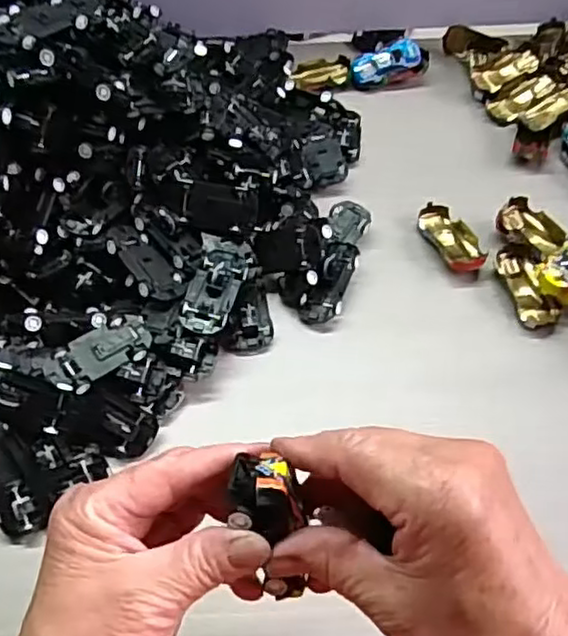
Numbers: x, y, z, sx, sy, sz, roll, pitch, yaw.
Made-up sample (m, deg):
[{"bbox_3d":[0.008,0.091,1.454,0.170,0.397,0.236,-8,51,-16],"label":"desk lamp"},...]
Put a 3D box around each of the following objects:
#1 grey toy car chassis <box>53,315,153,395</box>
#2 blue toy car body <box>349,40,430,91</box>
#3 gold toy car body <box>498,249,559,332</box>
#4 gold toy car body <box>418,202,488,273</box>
[{"bbox_3d":[-0.109,0.022,0.410,0.061,0.011,0.031,-32,62,-20],"label":"grey toy car chassis"},{"bbox_3d":[0.092,-0.227,0.603,0.068,0.022,0.034,-13,57,-9],"label":"blue toy car body"},{"bbox_3d":[0.169,-0.020,0.474,0.026,0.014,0.063,-10,57,-7],"label":"gold toy car body"},{"bbox_3d":[0.123,-0.058,0.501,0.030,0.013,0.062,-20,59,-14],"label":"gold toy car body"}]

